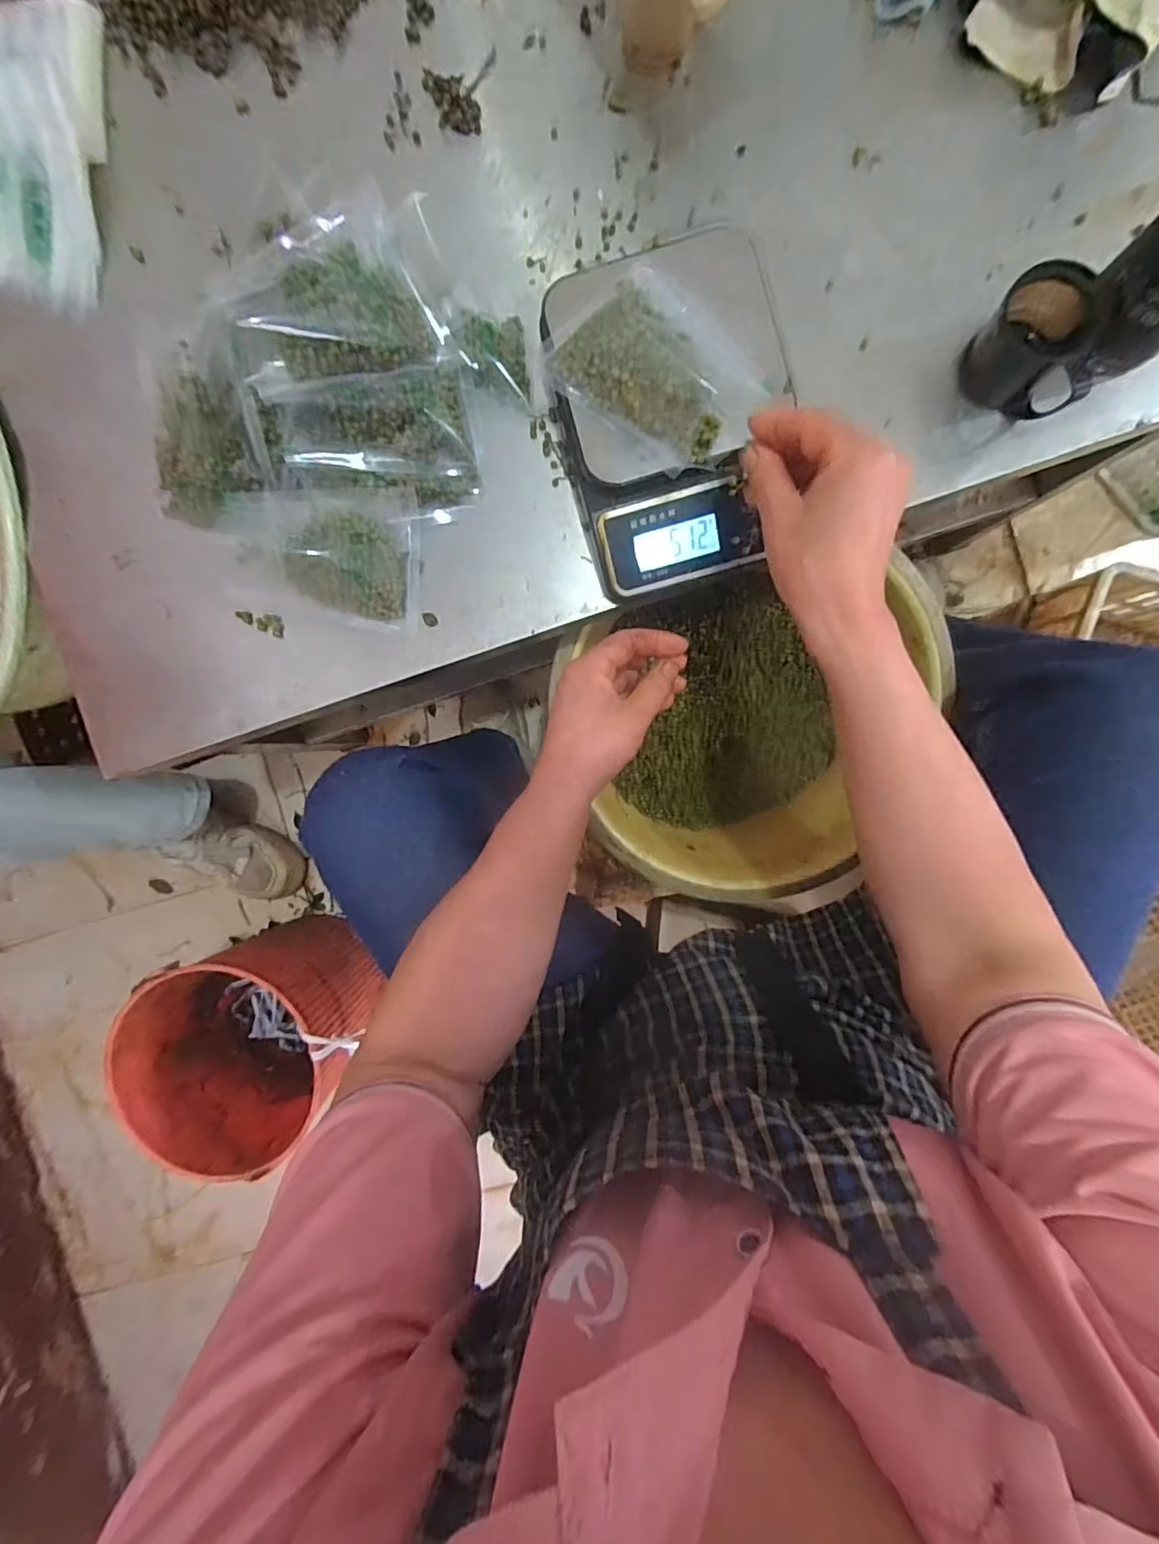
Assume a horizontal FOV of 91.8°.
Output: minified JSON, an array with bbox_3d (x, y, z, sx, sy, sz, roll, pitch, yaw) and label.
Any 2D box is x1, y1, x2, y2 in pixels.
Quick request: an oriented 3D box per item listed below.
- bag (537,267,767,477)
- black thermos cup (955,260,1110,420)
[{"bbox_3d":[0.053,-0.264,0.362,0.131,0.031,0.100,41,91,2],"label":"bag"},{"bbox_3d":[0.316,-0.293,0.390,0.081,0.059,0.064,40,92,0],"label":"black thermos cup"}]

